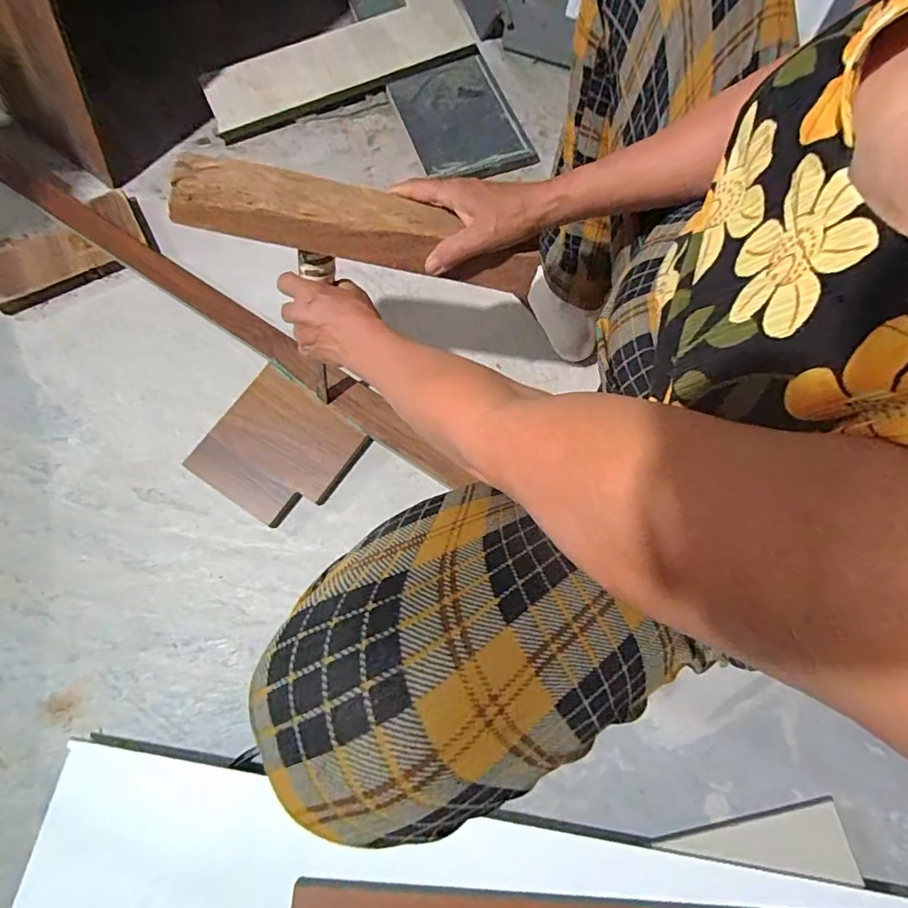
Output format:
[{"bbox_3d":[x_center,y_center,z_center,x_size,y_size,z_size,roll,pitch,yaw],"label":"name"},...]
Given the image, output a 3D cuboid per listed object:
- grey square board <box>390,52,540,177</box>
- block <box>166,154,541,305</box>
[{"bbox_3d":[0.013,-0.556,0.832,0.182,0.016,0.236,-20,75,-11],"label":"grey square board"},{"bbox_3d":[-0.076,-0.198,0.437,0.304,0.038,0.060,10,69,-10],"label":"block"}]

